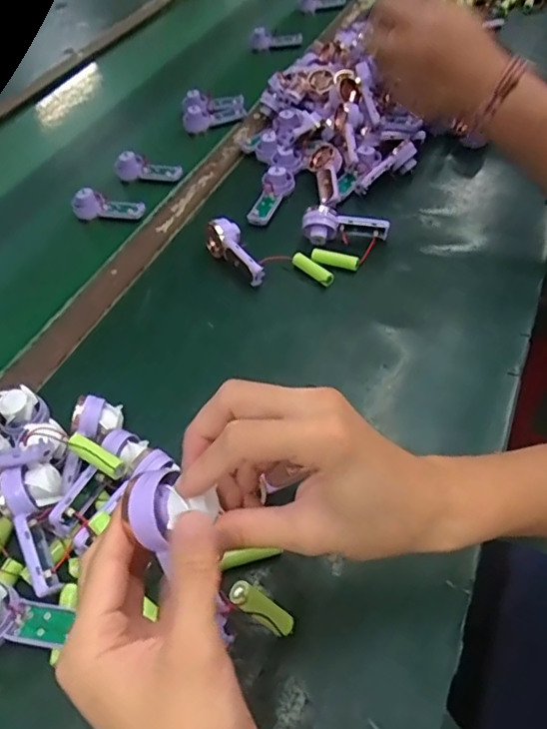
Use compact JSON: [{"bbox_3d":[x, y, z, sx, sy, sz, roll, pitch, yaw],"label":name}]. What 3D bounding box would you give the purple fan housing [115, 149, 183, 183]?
[{"bbox_3d":[-0.165,-0.261,0.740,0.098,0.031,0.028,13,53,17],"label":"purple fan housing"}]

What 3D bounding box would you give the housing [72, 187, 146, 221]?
[{"bbox_3d":[-0.205,-0.200,0.693,0.094,0.029,0.029,8,51,13],"label":"housing"}]

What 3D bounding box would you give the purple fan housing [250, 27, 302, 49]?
[{"bbox_3d":[0.004,-0.579,0.990,0.091,0.030,0.028,8,50,12],"label":"purple fan housing"}]

